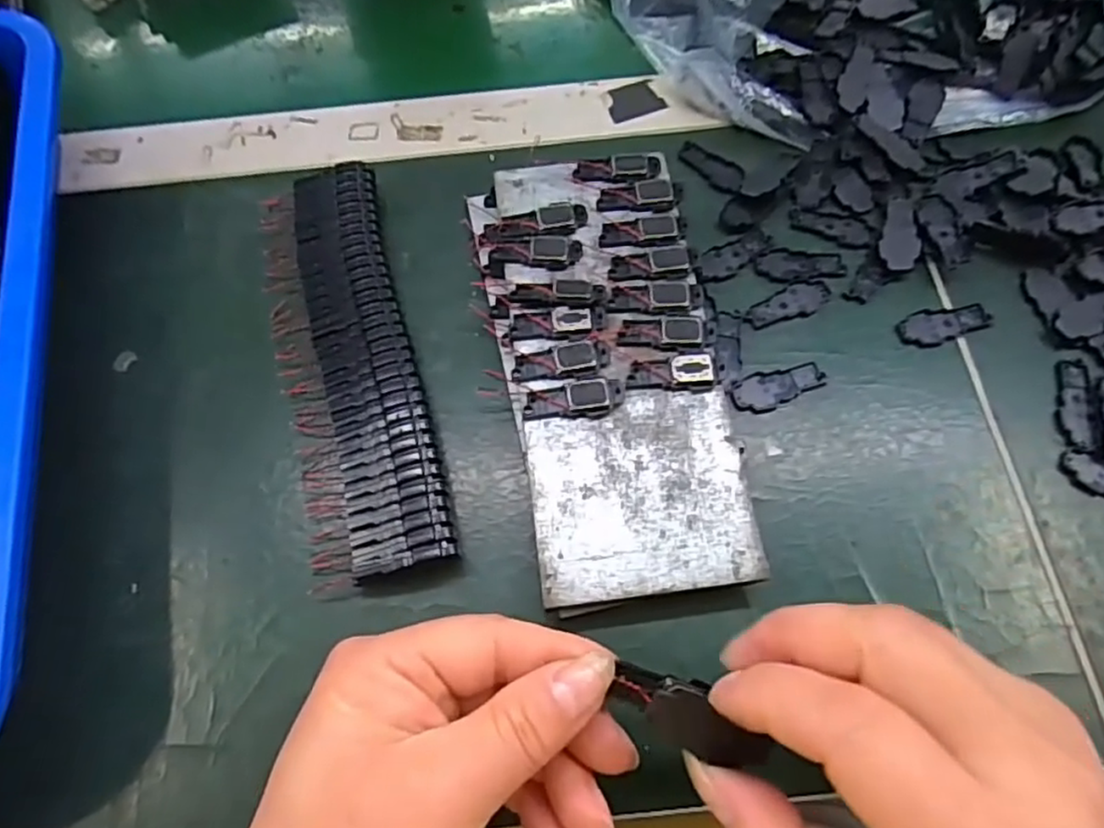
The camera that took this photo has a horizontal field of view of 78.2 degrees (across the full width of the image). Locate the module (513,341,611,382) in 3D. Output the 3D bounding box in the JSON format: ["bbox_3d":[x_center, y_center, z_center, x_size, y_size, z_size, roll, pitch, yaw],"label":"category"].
[{"bbox_3d":[0.004,-0.022,0.271,0.038,0.004,0.013,-8,66,0],"label":"module"}]

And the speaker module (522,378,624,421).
[{"bbox_3d":[0.008,-0.006,0.265,0.038,0.004,0.014,-4,66,1],"label":"speaker module"}]

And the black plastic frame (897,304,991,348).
[{"bbox_3d":[0.169,-0.038,0.291,0.039,0.004,0.017,-10,66,-2],"label":"black plastic frame"}]

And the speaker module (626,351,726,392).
[{"bbox_3d":[0.049,-0.017,0.267,0.038,0.004,0.015,-1,66,2],"label":"speaker module"}]

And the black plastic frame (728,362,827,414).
[{"bbox_3d":[0.094,-0.012,0.282,0.039,0.004,0.017,-18,67,-5],"label":"black plastic frame"}]

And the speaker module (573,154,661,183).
[{"bbox_3d":[0.030,-0.112,0.310,0.038,0.004,0.015,1,66,3],"label":"speaker module"}]

